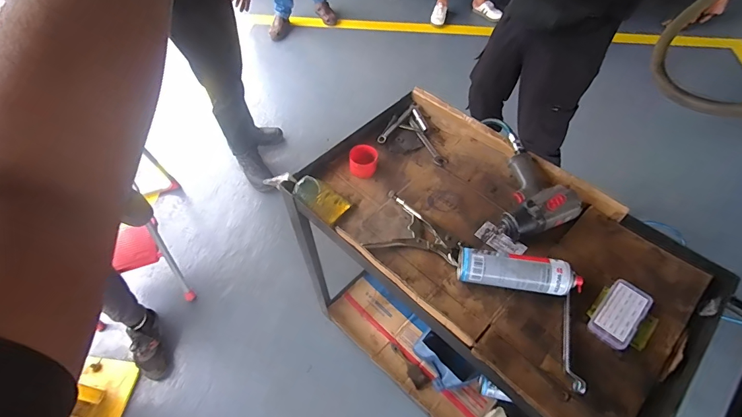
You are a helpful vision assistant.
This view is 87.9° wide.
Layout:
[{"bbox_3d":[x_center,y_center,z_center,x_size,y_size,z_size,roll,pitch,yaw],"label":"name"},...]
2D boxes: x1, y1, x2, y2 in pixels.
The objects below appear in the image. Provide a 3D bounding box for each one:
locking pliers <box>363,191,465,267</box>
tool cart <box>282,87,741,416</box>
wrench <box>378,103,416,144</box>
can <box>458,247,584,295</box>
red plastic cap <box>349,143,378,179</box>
[{"bbox_3d":[0.103,0.055,0.813,0.187,0.020,0.145,20,56,15],"label":"locking pliers"},{"bbox_3d":[0.272,0.292,1.082,0.452,0.820,0.877,-39,63,-22],"label":"tool cart"},{"bbox_3d":[0.070,-0.226,1.009,0.021,0.014,0.168,28,59,20],"label":"wrench"},{"bbox_3d":[0.279,0.122,0.730,0.221,0.069,0.072,7,56,7],"label":"can"},{"bbox_3d":[-0.018,-0.113,0.924,0.067,0.045,0.070,3,54,3],"label":"red plastic cap"}]

